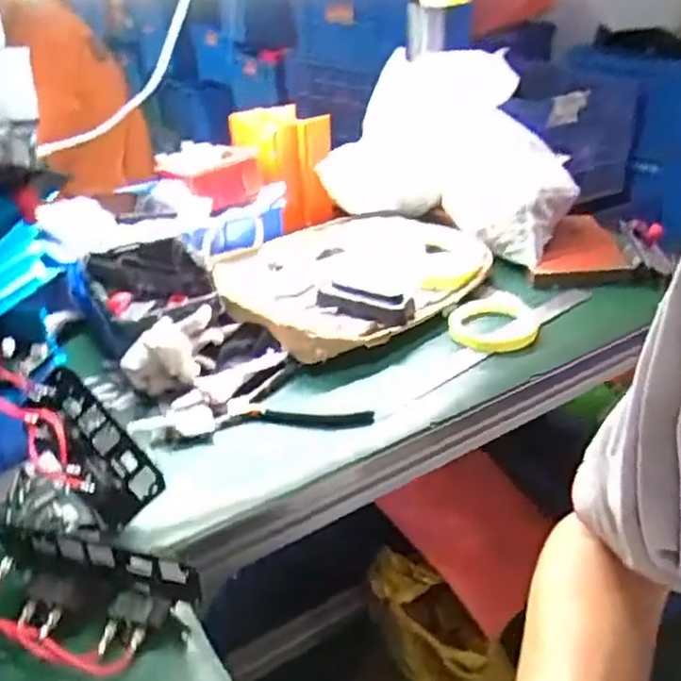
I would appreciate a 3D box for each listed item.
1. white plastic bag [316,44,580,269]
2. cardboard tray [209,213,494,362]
[{"bbox_3d":[0.172,-0.271,0.955,0.327,0.201,0.219,21,38,34],"label":"white plastic bag"},{"bbox_3d":[0.011,-0.078,0.844,0.256,0.043,0.313,23,40,36],"label":"cardboard tray"}]

